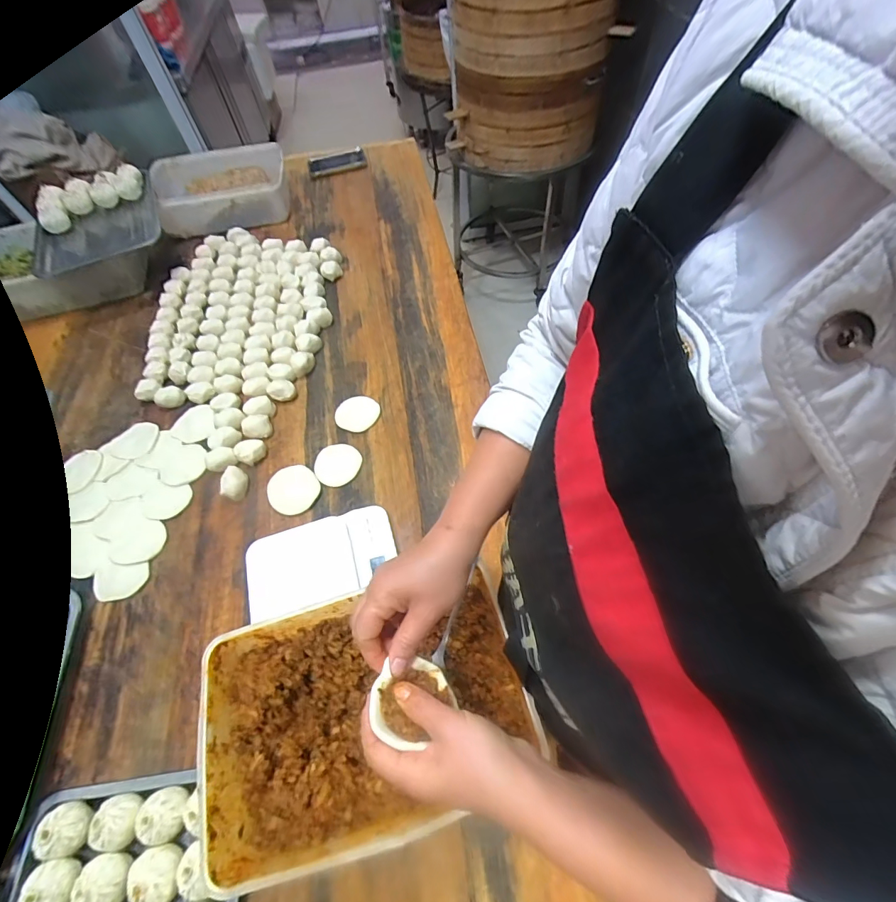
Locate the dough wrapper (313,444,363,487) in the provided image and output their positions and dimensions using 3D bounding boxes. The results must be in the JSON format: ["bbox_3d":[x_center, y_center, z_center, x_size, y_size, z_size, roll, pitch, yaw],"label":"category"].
[{"bbox_3d":[-0.179,0.021,0.685,0.071,0.011,0.074,-2,59,3],"label":"dough wrapper"}]

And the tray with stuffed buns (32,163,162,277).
[{"bbox_3d":[-0.768,-0.491,0.912,0.257,0.092,0.297,-24,60,-10],"label":"tray with stuffed buns"}]

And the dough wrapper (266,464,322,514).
[{"bbox_3d":[-0.242,0.060,0.662,0.076,0.011,0.079,-2,59,3],"label":"dough wrapper"}]

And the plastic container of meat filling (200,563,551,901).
[{"bbox_3d":[-0.082,0.279,0.464,0.320,0.104,0.215,-14,59,-4],"label":"plastic container of meat filling"}]

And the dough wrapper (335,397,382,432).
[{"bbox_3d":[-0.157,-0.066,0.737,0.073,0.006,0.067,-2,68,4],"label":"dough wrapper"}]

